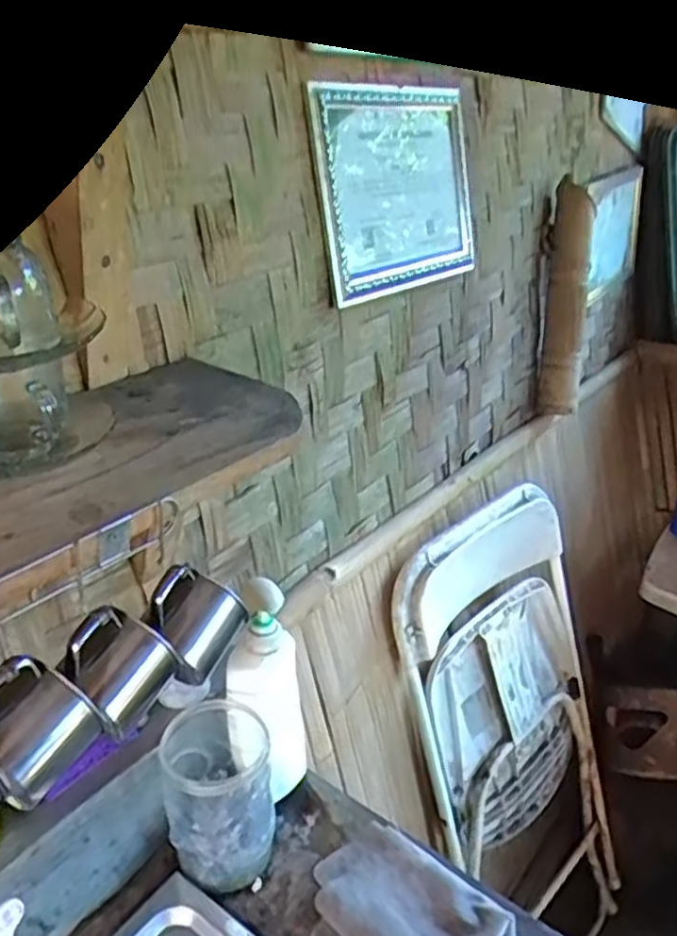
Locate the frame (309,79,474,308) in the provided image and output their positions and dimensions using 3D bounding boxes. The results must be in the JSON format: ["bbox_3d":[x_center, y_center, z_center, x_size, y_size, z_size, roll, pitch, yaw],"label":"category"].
[{"bbox_3d":[0.079,-0.366,0.971,0.029,0.250,0.307,10,29,40],"label":"frame"}]

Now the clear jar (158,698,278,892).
[{"bbox_3d":[-0.112,0.306,0.706,0.098,0.147,0.111,-3,28,-8],"label":"clear jar"}]

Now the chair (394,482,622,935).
[{"bbox_3d":[0.327,0.532,1.361,0.090,0.981,0.445,1,24,47],"label":"chair"}]

